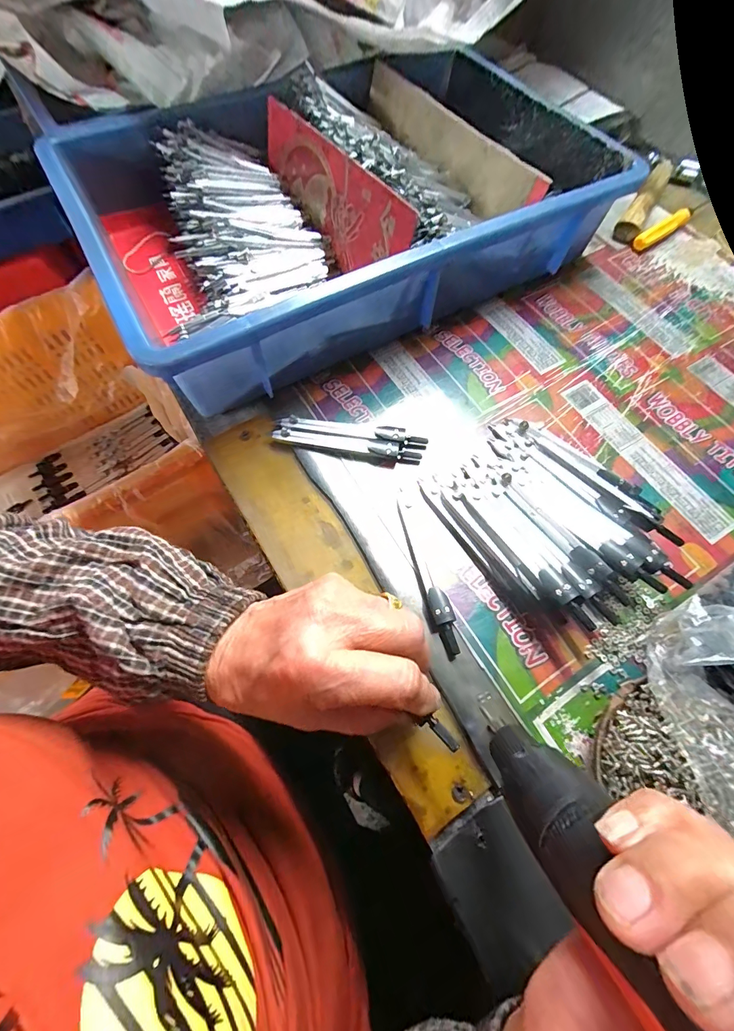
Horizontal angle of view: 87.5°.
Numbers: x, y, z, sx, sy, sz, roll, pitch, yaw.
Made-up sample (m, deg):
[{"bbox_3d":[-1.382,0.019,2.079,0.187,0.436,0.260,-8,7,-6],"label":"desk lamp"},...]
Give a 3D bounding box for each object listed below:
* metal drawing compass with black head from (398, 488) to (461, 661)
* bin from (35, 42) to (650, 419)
[{"bbox_3d":[0.038,0.034,0.252,0.013,0.011,0.114,-14,68,-7],"label":"metal drawing compass with black head"},{"bbox_3d":[-0.020,-0.278,0.349,0.415,0.084,0.290,-27,69,-12],"label":"bin"}]

